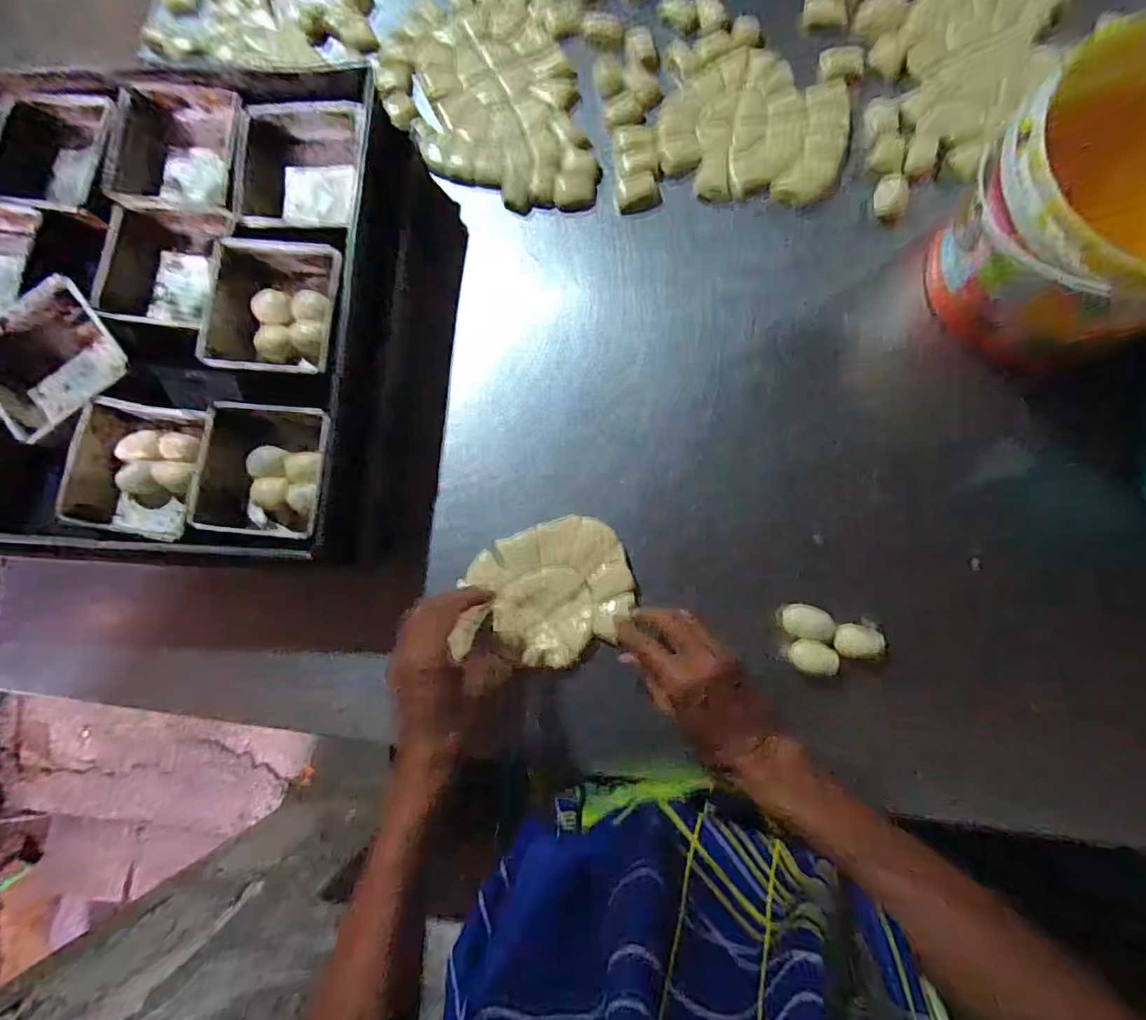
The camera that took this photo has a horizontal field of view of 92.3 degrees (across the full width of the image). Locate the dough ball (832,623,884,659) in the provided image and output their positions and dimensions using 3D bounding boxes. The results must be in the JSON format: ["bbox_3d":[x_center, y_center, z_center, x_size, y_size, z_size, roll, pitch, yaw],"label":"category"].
[{"bbox_3d":[0.255,0.119,0.503,0.040,0.035,0.030,13,86,6],"label":"dough ball"}]

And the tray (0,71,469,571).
[{"bbox_3d":[-0.395,-0.187,0.544,0.515,0.118,0.461,5,80,4],"label":"tray"}]

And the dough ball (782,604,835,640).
[{"bbox_3d":[0.215,0.103,0.510,0.042,0.031,0.029,5,85,5],"label":"dough ball"}]

